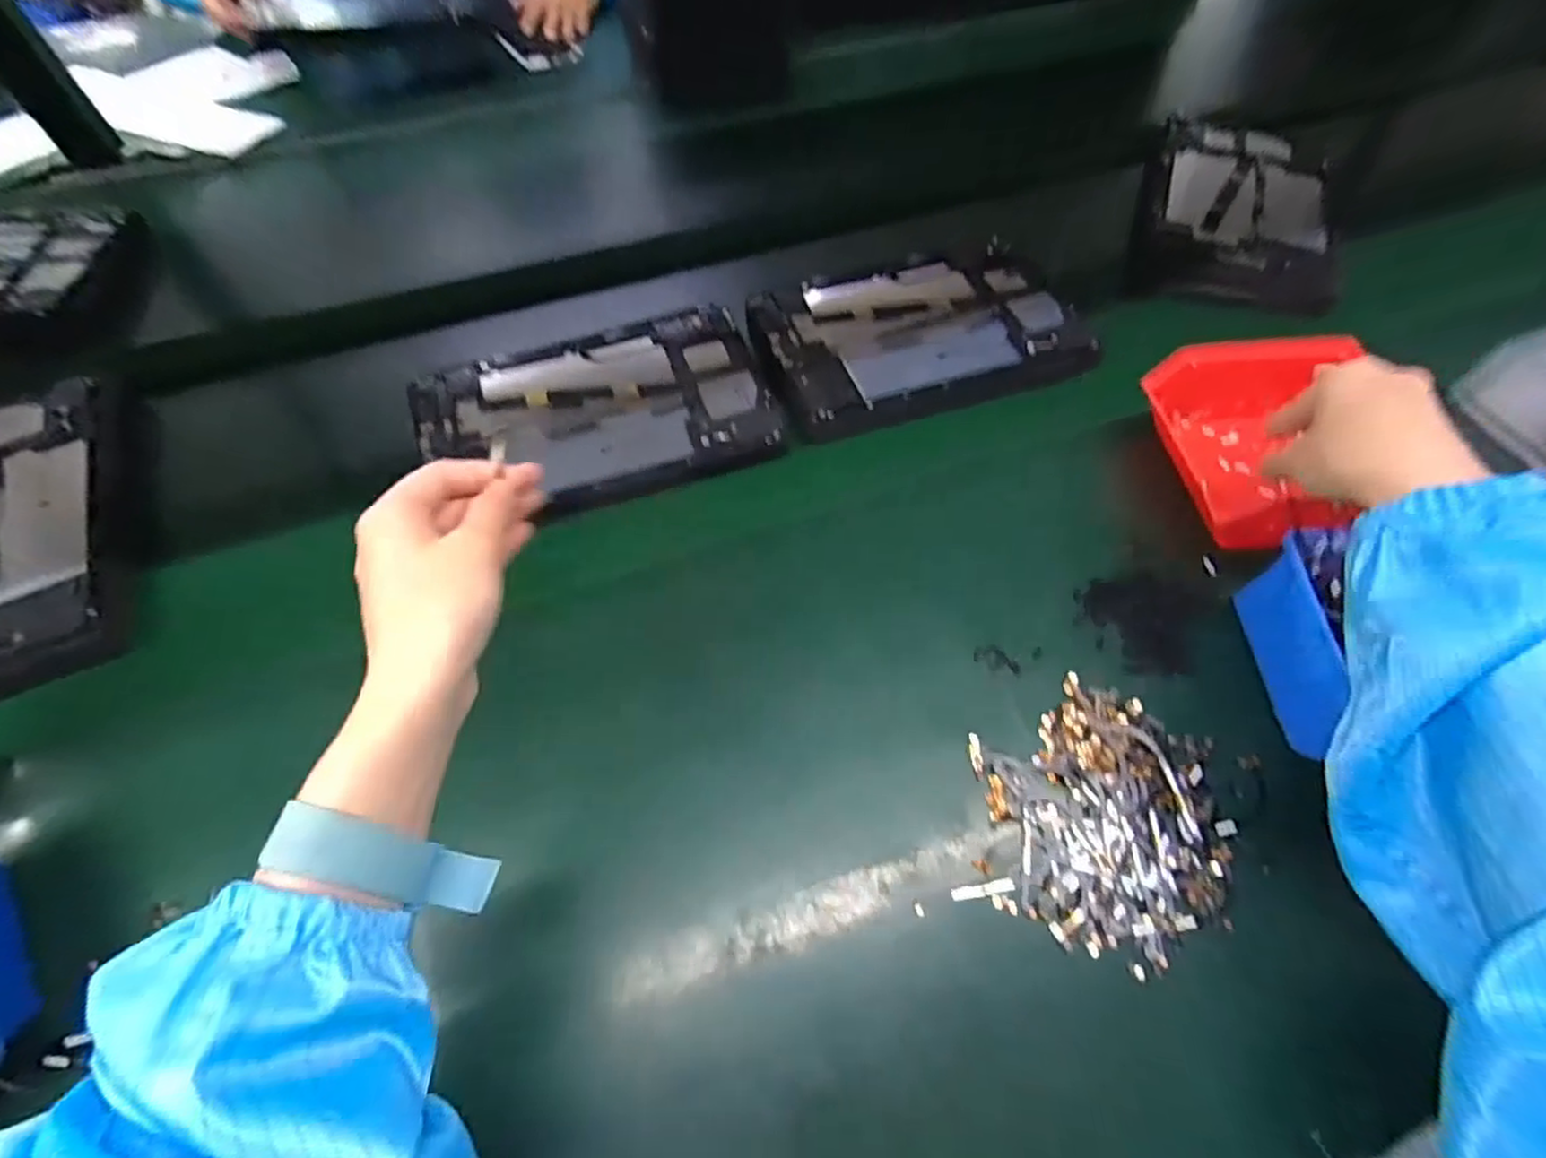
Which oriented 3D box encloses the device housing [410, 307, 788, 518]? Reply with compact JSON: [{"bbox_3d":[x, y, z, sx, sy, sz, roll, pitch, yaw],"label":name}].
[{"bbox_3d":[-0.124,-0.119,0.480,0.238,0.008,0.160,-16,60,-10],"label":"device housing"}]

